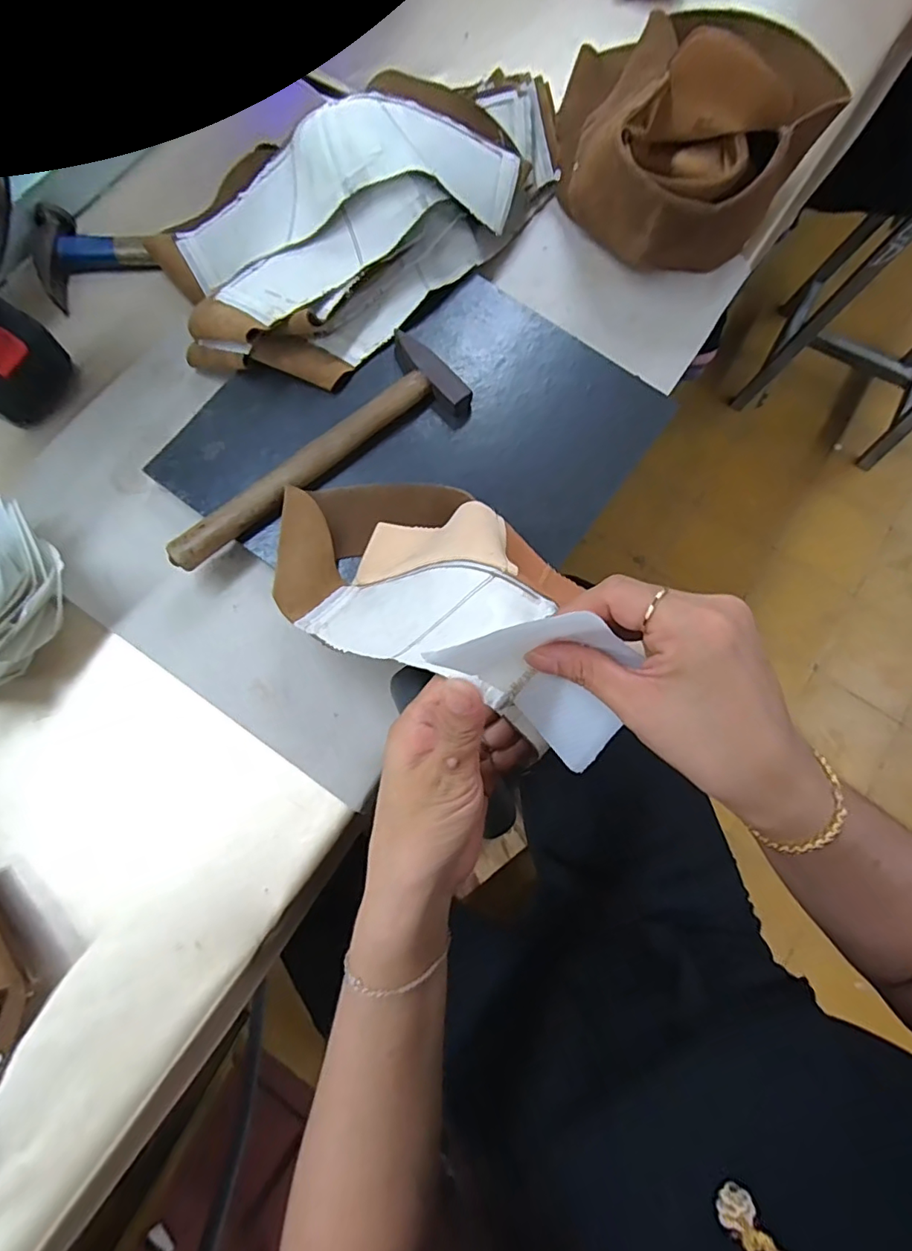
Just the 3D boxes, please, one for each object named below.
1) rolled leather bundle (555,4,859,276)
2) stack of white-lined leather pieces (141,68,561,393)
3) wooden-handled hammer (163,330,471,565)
[{"bbox_3d":[0.189,-0.450,0.471,0.229,0.096,0.265,37,80,6],"label":"rolled leather bundle"},{"bbox_3d":[-0.062,-0.334,0.429,0.361,0.082,0.216,-23,79,-6],"label":"stack of white-lined leather pieces"},{"bbox_3d":[-0.112,-0.139,0.416,0.252,0.021,0.073,-34,81,-8],"label":"wooden-handled hammer"}]

